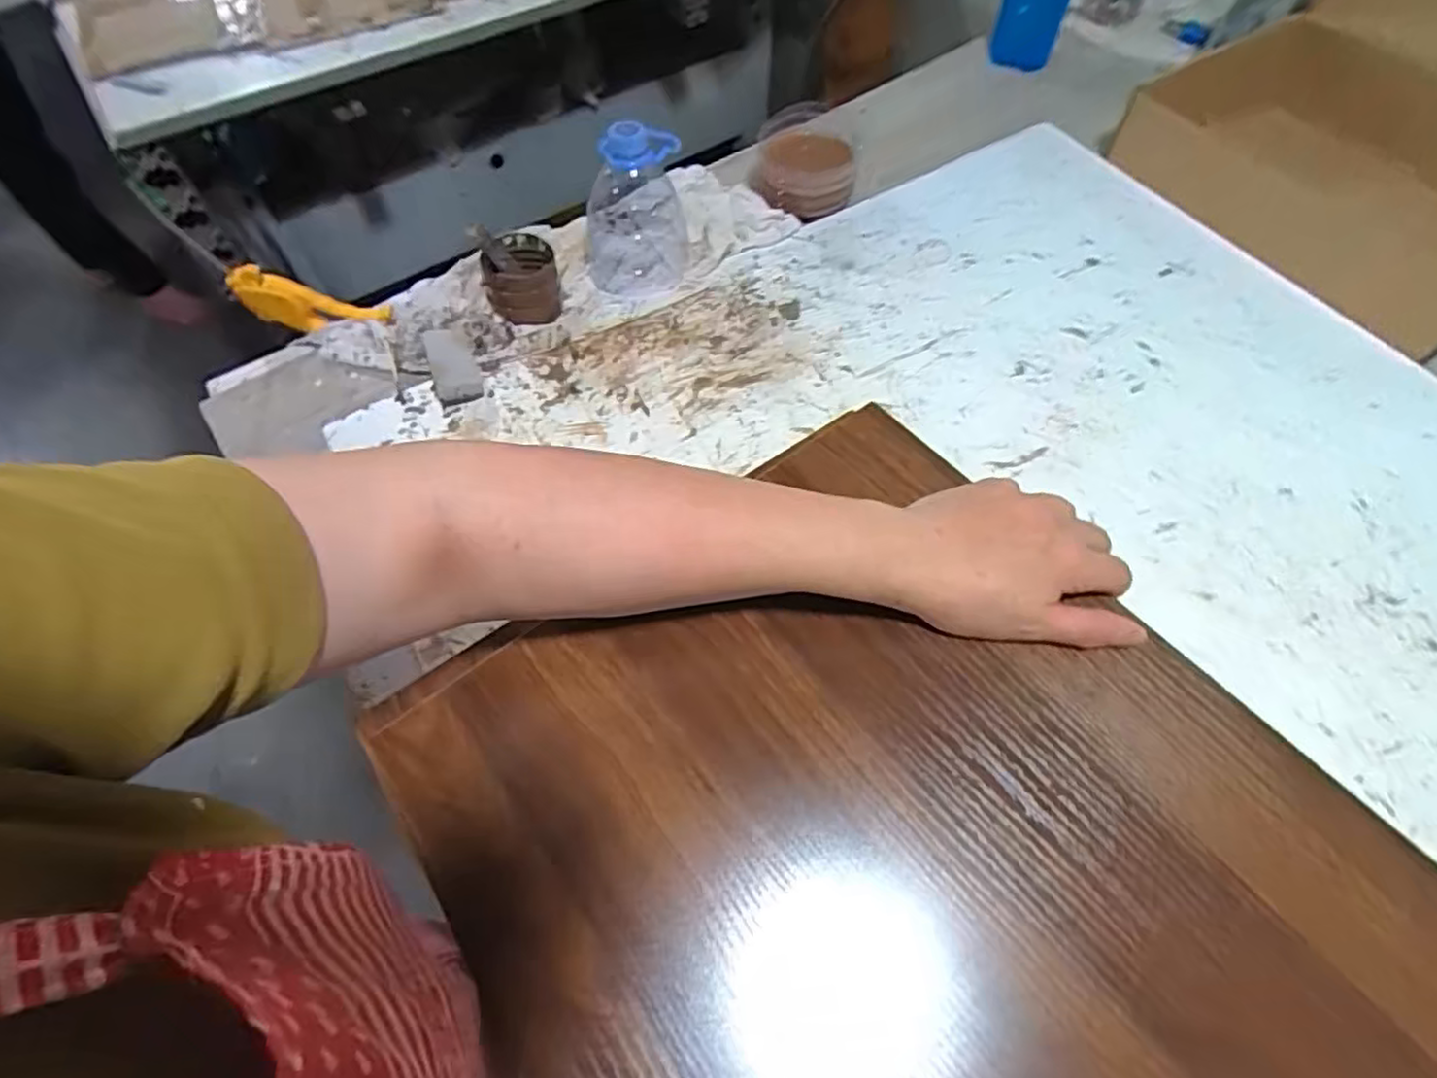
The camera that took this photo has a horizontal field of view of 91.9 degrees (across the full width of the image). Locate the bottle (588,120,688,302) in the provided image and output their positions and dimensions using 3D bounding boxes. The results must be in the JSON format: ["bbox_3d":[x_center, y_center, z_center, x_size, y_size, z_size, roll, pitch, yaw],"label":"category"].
[{"bbox_3d":[-0.077,-0.303,0.626,0.093,0.125,0.099,-10,60,-5],"label":"bottle"}]

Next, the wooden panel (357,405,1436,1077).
[{"bbox_3d":[0.088,0.144,0.288,0.330,0.013,0.408,-32,65,-17],"label":"wooden panel"}]

